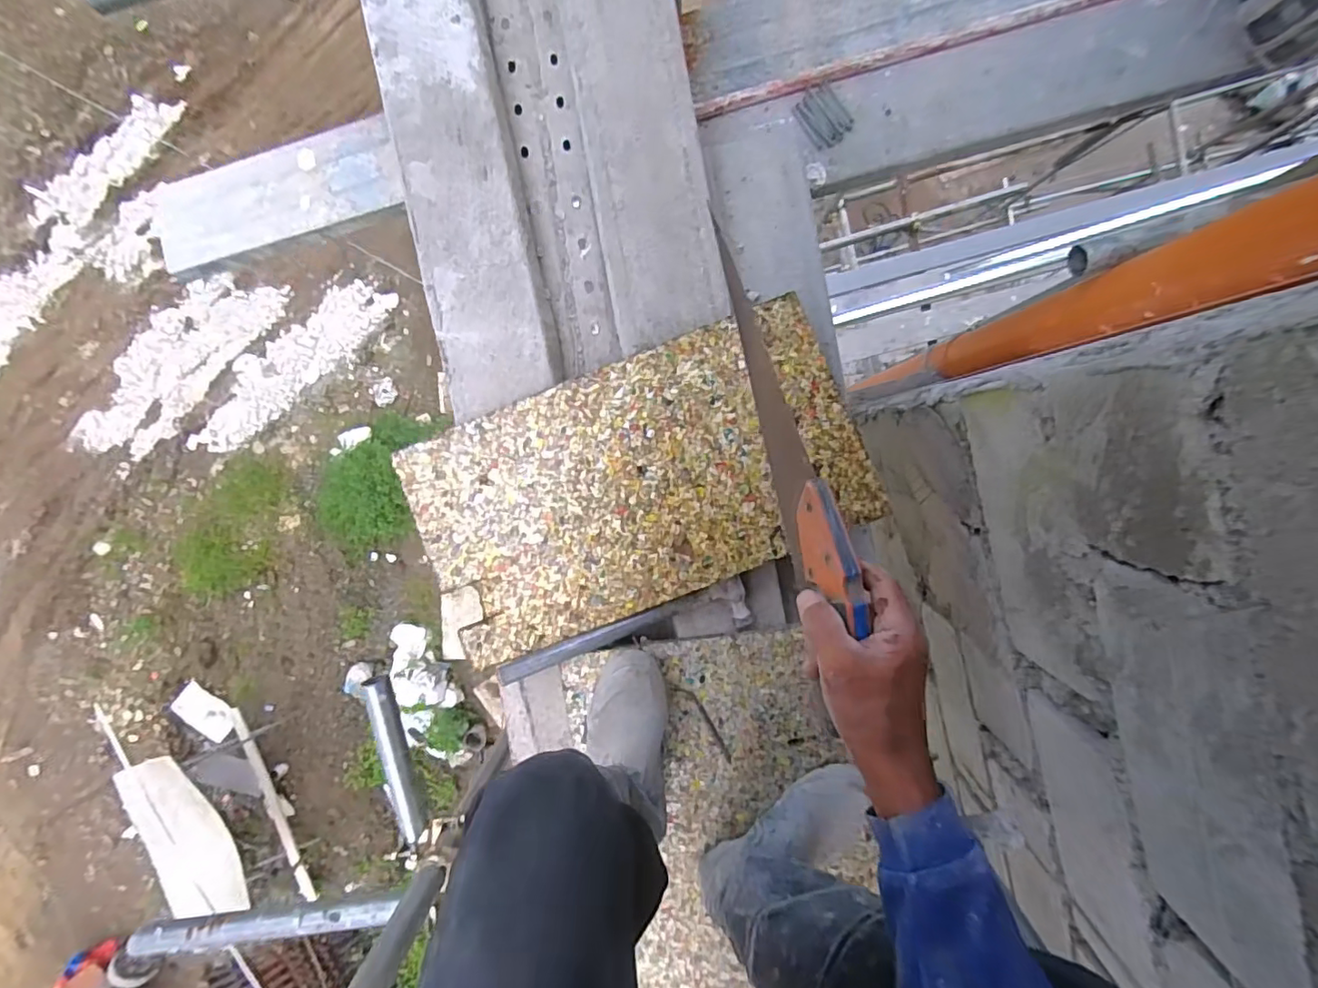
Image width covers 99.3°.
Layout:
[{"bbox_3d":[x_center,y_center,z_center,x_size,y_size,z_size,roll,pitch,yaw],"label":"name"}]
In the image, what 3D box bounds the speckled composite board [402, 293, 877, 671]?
[{"bbox_3d":[-0.034,-0.014,0.759,0.587,0.016,0.323,-23,88,5],"label":"speckled composite board"}]

